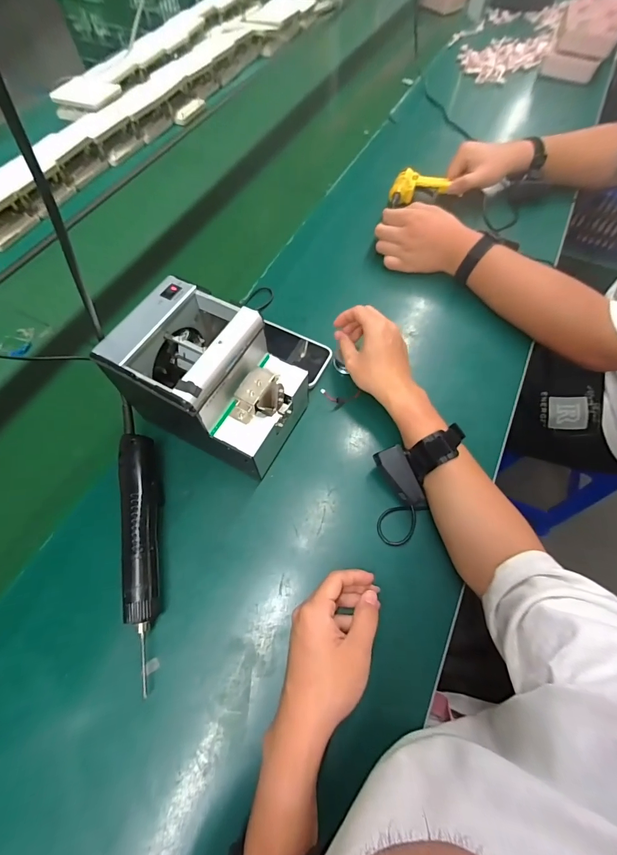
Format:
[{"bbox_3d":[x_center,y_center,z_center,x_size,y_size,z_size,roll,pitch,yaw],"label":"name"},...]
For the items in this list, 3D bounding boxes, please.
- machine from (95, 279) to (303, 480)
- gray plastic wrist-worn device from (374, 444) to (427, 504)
[{"bbox_3d":[-0.103,-0.051,0.415,0.170,0.153,0.132,26,67,14],"label":"machine"},{"bbox_3d":[0.107,0.058,0.411,0.028,0.026,0.071,-27,81,-12],"label":"gray plastic wrist-worn device"}]

